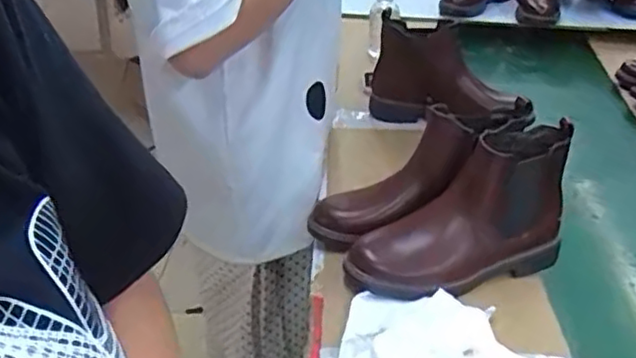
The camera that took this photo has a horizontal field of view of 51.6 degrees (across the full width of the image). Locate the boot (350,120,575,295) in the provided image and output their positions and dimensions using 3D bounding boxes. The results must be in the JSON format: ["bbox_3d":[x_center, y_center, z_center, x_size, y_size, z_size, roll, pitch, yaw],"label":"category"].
[{"bbox_3d":[0.152,0.037,0.705,0.240,0.139,0.099,-12,36,-22],"label":"boot"}]

